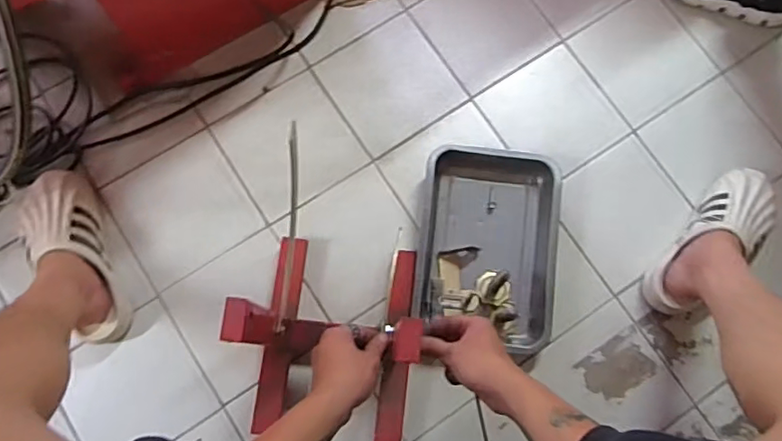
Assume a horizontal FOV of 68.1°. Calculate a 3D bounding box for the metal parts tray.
[{"bbox_3d":[0.150,0.040,0.898,0.213,0.067,0.303,7,78,0],"label":"metal parts tray"}]

